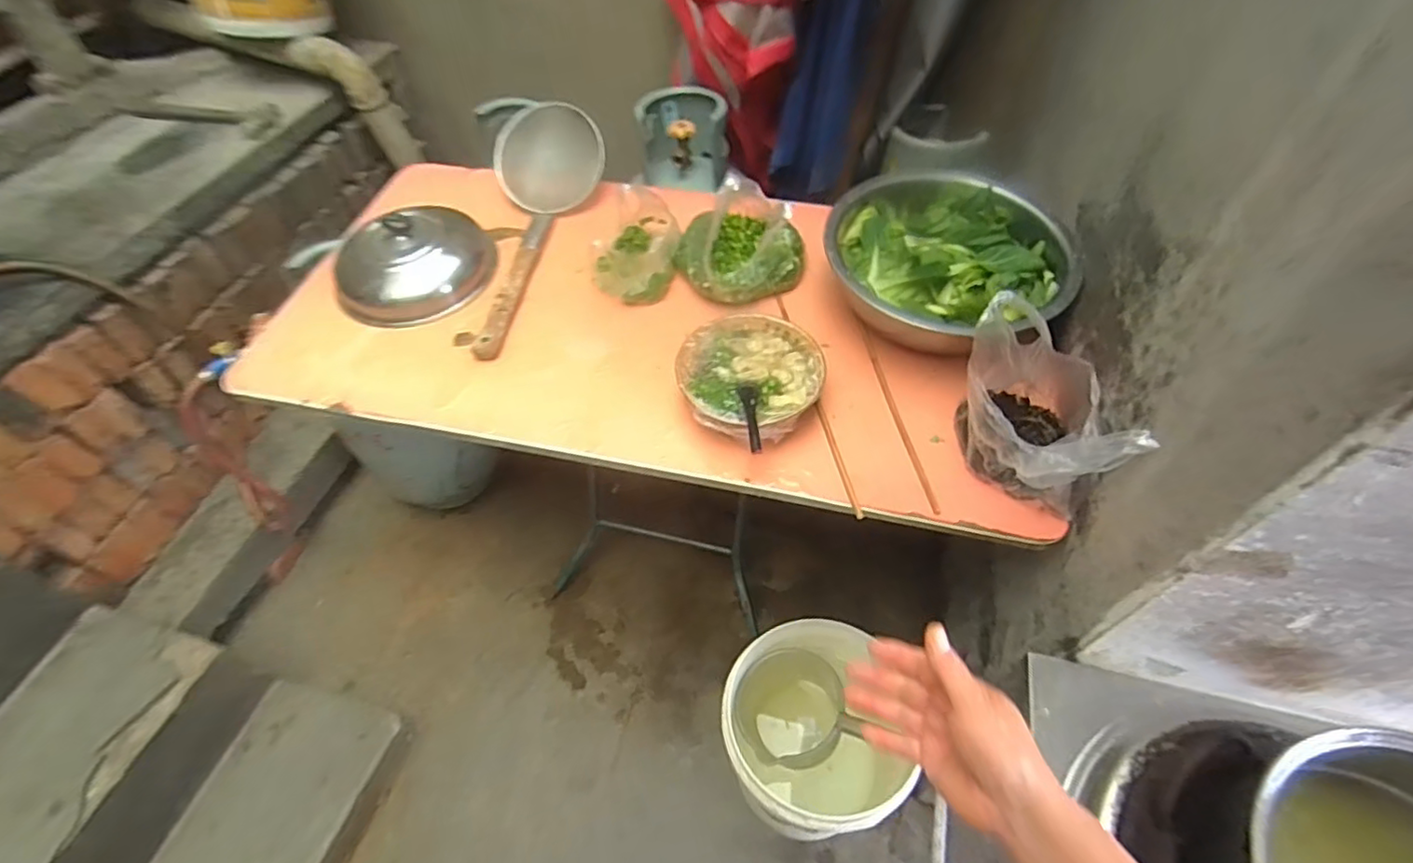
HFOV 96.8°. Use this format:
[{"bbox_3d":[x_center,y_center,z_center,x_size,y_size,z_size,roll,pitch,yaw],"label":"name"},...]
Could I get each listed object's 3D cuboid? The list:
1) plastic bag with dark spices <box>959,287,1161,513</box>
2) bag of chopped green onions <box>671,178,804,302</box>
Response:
[{"bbox_3d":[0.384,-0.033,0.736,0.184,0.198,0.175,25,60,16],"label":"plastic bag with dark spices"},{"bbox_3d":[0.054,-0.317,0.948,0.185,0.156,0.171,-26,60,-16],"label":"bag of chopped green onions"}]

